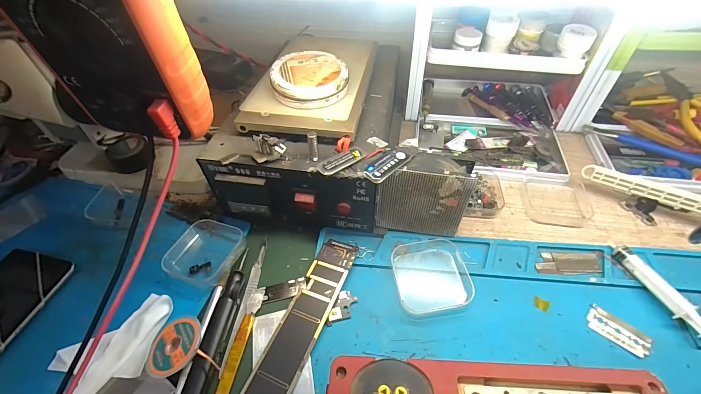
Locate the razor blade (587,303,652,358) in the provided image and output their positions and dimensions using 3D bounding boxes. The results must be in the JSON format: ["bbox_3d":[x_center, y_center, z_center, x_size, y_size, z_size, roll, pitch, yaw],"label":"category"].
[{"bbox_3d":[0.214,0.107,0.254,0.043,0.004,0.023,36,60,28],"label":"razor blade"}]

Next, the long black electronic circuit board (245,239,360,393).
[{"bbox_3d":[-0.047,0.119,0.252,0.034,0.006,0.203,18,52,16],"label":"long black electronic circuit board"}]

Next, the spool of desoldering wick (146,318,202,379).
[{"bbox_3d":[-0.136,0.116,0.247,0.041,0.006,0.041,-11,46,12],"label":"spool of desoldering wick"}]

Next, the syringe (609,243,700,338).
[{"bbox_3d":[0.257,0.075,0.267,0.012,0.016,0.084,-16,51,-11],"label":"syringe"}]

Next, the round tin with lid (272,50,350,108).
[{"bbox_3d":[-0.038,-0.114,0.309,0.071,0.025,0.069,-1,48,1],"label":"round tin with lid"}]

